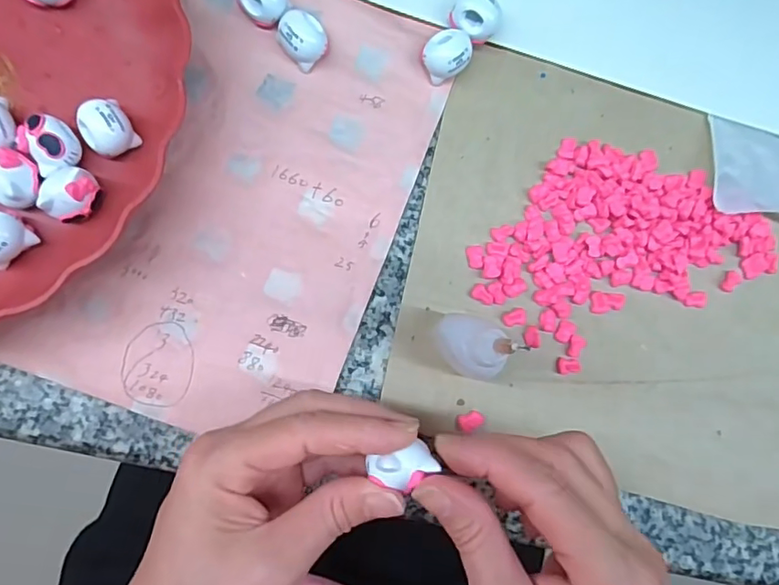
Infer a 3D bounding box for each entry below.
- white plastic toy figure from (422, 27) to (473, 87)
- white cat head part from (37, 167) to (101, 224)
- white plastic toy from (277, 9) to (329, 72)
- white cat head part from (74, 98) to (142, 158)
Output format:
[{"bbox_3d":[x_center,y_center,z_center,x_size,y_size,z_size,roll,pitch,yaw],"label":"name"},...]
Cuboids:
[{"bbox_3d":[0.030,-0.126,0.292,0.024,0.017,0.025,0,86,-6],"label":"white plastic toy figure"},{"bbox_3d":[-0.150,-0.046,0.259,0.023,0.021,0.026,42,83,-2],"label":"white cat head part"},{"bbox_3d":[-0.045,-0.131,0.285,0.024,0.019,0.026,0,86,-6],"label":"white plastic toy"},{"bbox_3d":[-0.136,-0.078,0.264,0.022,0.020,0.023,0,86,-6],"label":"white cat head part"}]

